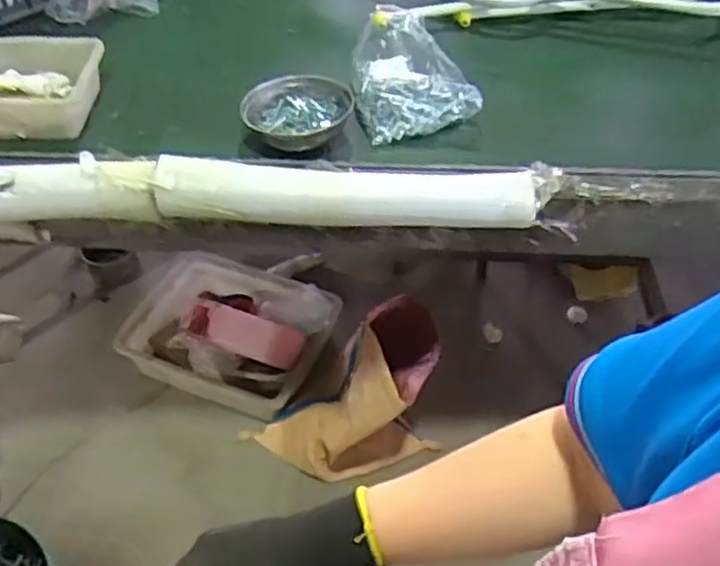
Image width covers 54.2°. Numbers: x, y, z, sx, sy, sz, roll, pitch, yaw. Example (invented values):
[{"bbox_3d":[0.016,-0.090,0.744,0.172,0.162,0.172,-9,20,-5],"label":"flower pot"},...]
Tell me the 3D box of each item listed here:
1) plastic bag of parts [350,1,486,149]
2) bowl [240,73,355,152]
[{"bbox_3d":[0.060,-0.324,1.051,0.162,0.083,0.285,-9,47,-9],"label":"plastic bag of parts"},{"bbox_3d":[-0.081,-0.227,0.967,0.157,0.050,0.121,-9,47,-9],"label":"bowl"}]

